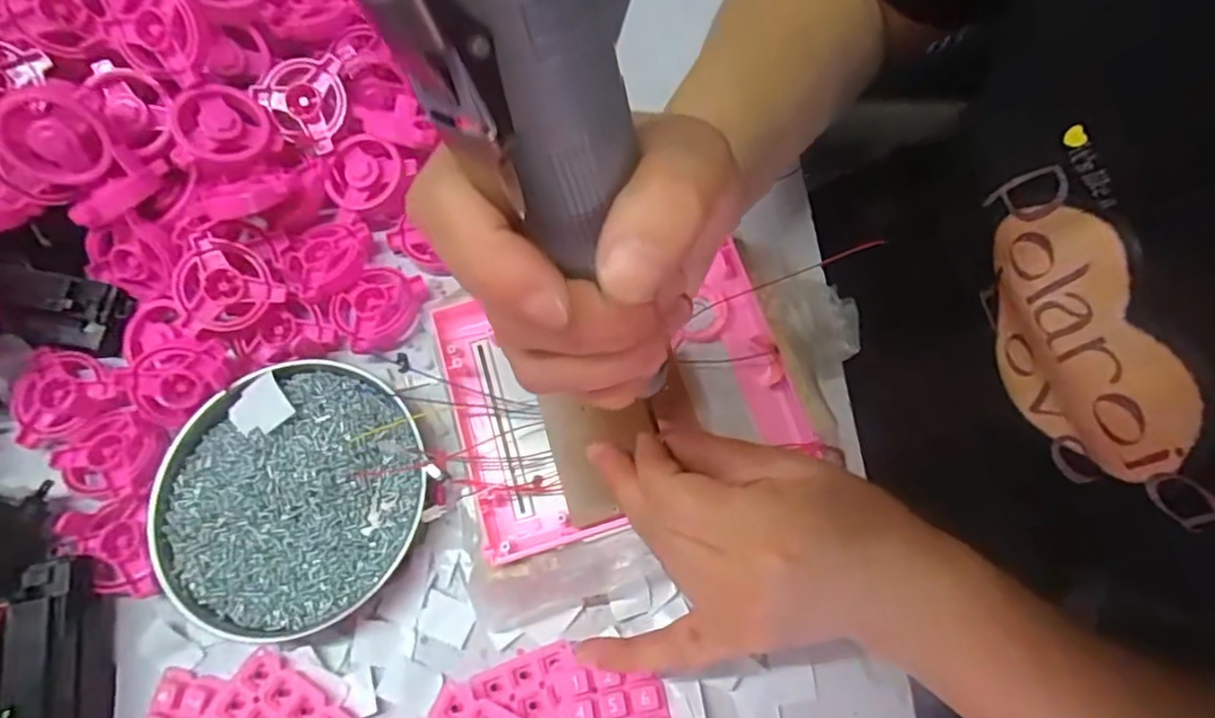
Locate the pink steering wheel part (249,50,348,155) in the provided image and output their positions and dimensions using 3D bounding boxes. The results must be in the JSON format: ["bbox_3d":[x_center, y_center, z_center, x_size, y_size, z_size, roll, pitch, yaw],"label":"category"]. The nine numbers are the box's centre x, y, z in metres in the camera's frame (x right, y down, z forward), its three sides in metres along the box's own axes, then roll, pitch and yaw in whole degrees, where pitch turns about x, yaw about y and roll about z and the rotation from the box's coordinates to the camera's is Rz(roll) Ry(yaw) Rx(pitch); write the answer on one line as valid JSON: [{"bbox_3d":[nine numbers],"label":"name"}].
[{"bbox_3d":[-0.179,-0.150,0.383,0.051,0.011,0.052,3,95,-1],"label":"pink steering wheel part"}]

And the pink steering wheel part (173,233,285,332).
[{"bbox_3d":[-0.213,-0.040,0.355,0.051,0.011,0.052,-40,96,-11],"label":"pink steering wheel part"}]

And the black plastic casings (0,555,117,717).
[{"bbox_3d":[-0.253,0.143,0.304,0.017,0.049,0.093,-14,71,-4],"label":"black plastic casings"}]

